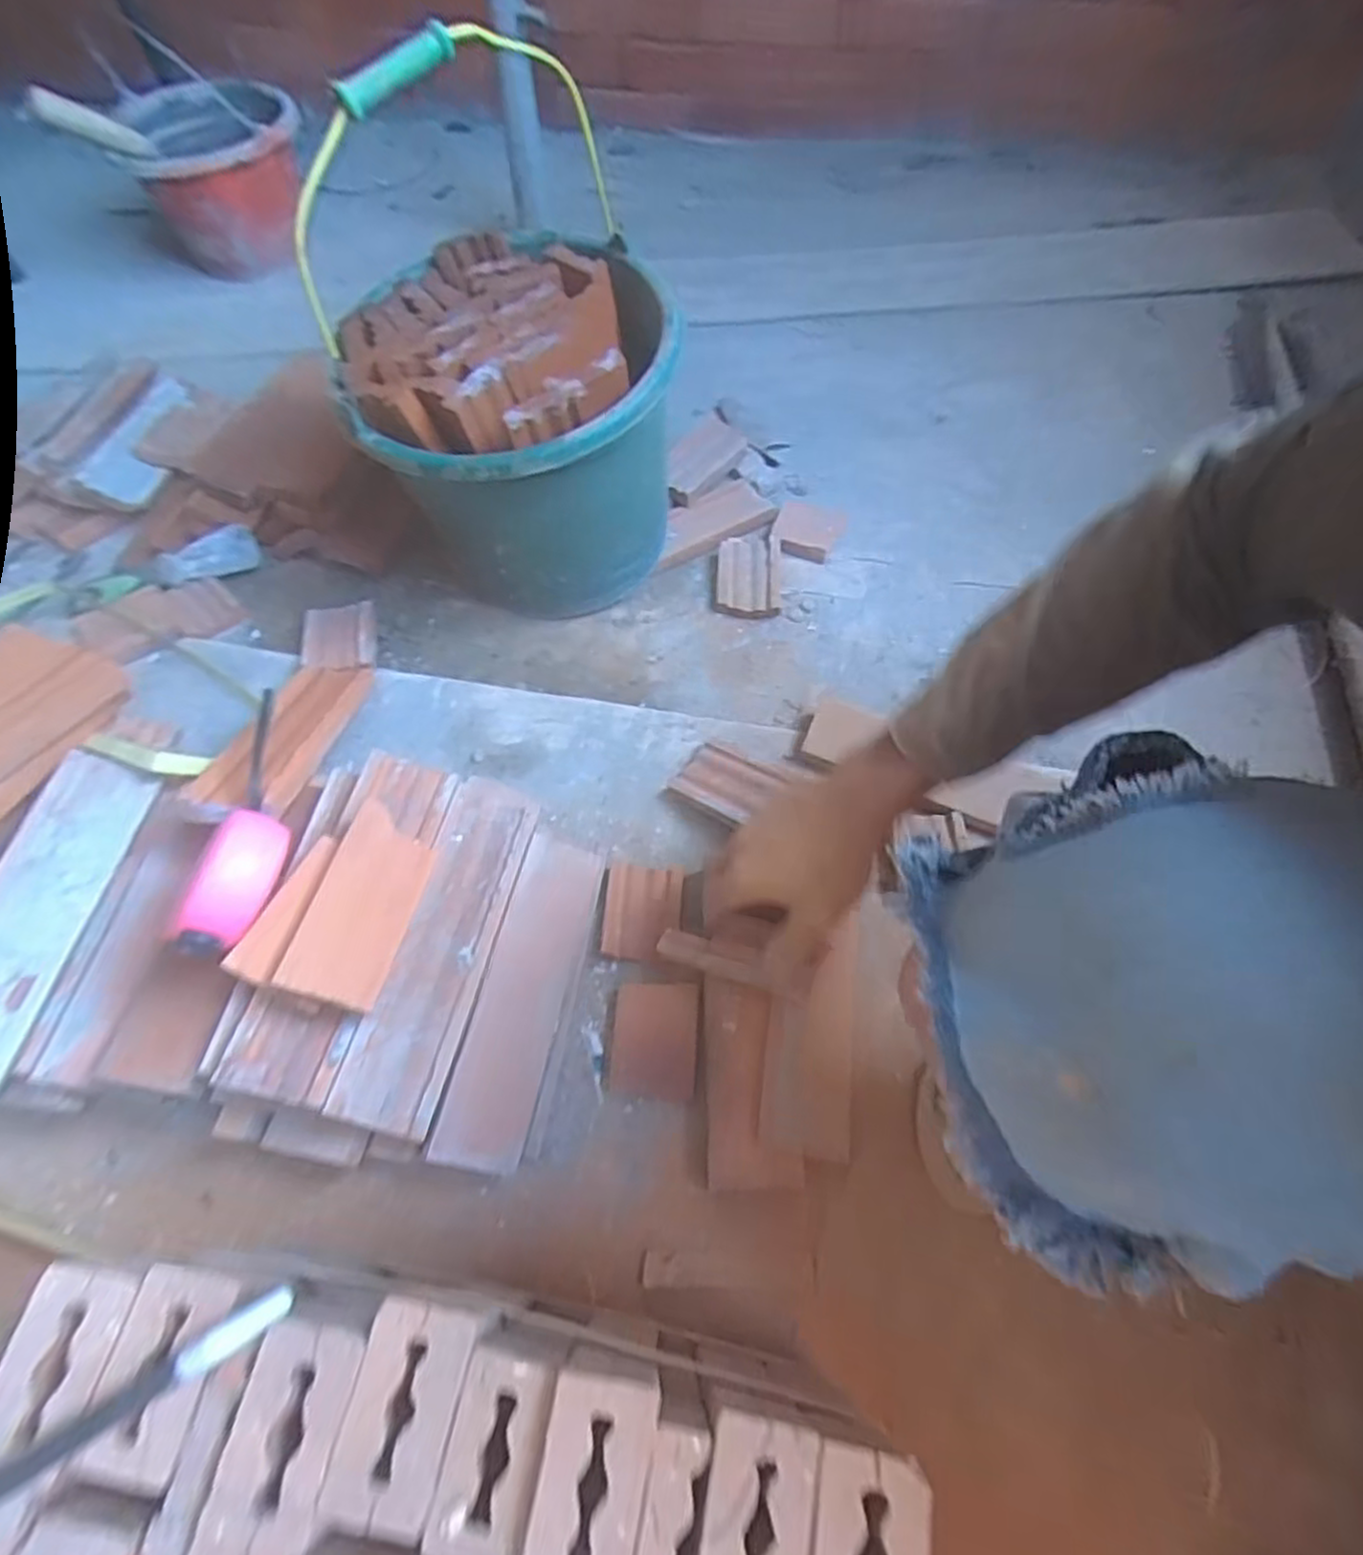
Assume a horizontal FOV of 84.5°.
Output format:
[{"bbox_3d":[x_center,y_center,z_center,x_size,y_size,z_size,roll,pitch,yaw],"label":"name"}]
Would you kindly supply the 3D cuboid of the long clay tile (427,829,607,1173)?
[{"bbox_3d":[-0.111,0.152,0.540,0.070,0.019,0.230,31,55,-30],"label":"long clay tile"}]

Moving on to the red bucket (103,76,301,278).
[{"bbox_3d":[-0.605,-0.798,1.024,0.214,0.180,0.197,0,61,1],"label":"red bucket"}]

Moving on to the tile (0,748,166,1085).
[{"bbox_3d":[-0.428,0.089,0.493,0.063,0.008,0.226,19,62,-17],"label":"tile"}]

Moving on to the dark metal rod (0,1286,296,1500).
[{"bbox_3d":[-0.213,0.233,0.266,0.151,0.006,0.010,-29,64,-14],"label":"dark metal rod"}]

